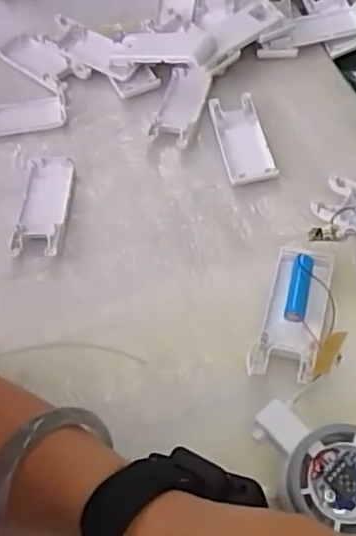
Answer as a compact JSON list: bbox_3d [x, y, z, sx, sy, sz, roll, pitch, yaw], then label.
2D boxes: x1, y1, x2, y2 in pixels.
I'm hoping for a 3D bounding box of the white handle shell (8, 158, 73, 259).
[{"bbox_3d":[-0.110,-0.051,0.524,0.037,0.015,0.100,-1,51,4],"label":"white handle shell"}]

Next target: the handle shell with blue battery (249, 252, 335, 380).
[{"bbox_3d":[0.081,0.028,0.432,0.044,0.017,0.104,12,53,15],"label":"handle shell with blue battery"}]

